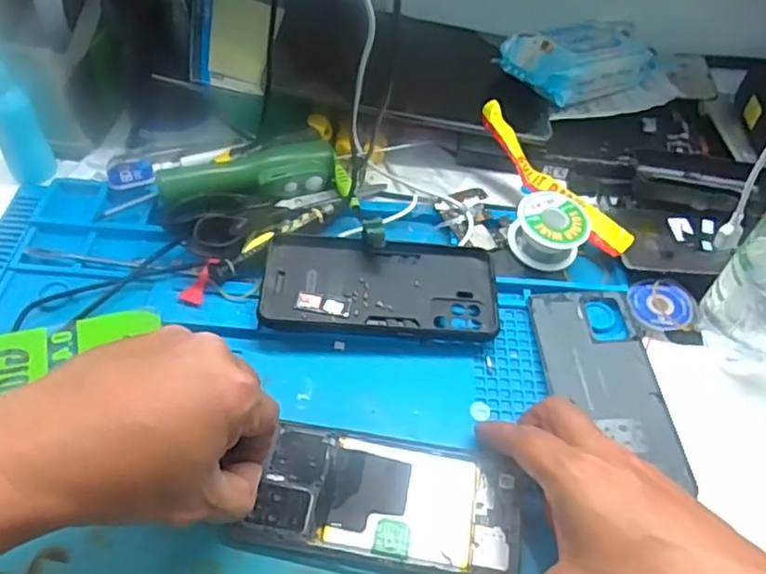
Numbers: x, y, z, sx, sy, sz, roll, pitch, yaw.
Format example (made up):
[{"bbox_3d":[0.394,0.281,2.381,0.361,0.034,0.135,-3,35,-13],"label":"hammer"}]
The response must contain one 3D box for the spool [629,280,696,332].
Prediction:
[{"bbox_3d":[0.201,0.011,0.455,0.044,0.006,0.042,1,54,-1],"label":"spool"}]

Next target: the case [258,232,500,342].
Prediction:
[{"bbox_3d":[-0.002,-0.003,0.446,0.158,0.012,0.081,5,56,-4],"label":"case"}]

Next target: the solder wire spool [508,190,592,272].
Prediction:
[{"bbox_3d":[0.125,-0.043,0.475,0.053,0.031,0.052,2,50,-2],"label":"solder wire spool"}]

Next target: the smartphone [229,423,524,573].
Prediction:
[{"bbox_3d":[0.003,0.121,0.357,0.146,0.013,0.080,7,54,3],"label":"smartphone"}]

